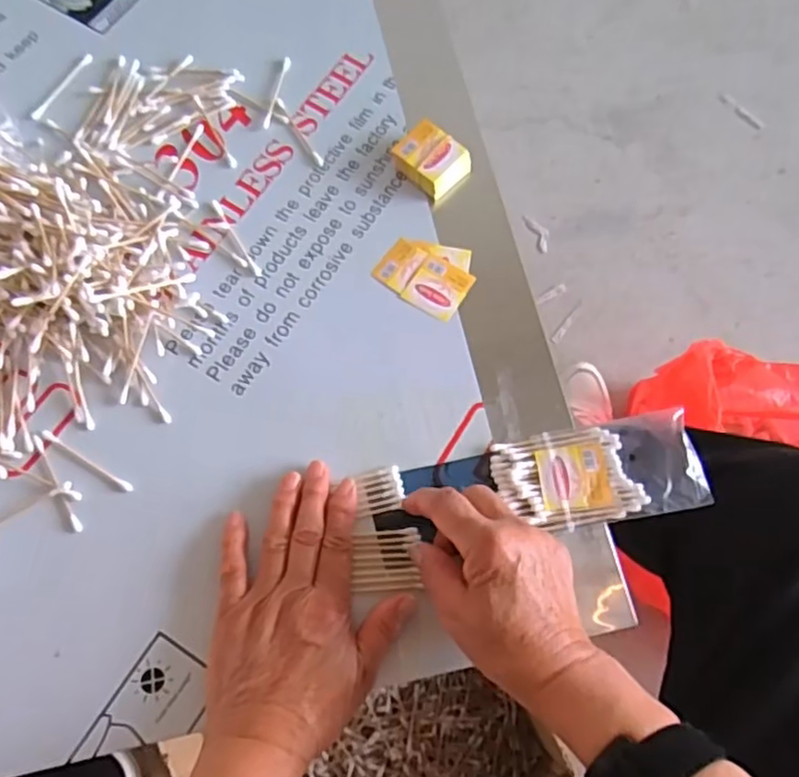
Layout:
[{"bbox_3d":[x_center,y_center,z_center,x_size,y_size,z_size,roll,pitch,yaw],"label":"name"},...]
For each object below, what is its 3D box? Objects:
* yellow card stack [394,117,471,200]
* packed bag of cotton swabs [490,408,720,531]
[{"bbox_3d":[0.025,-0.175,0.509,0.051,0.023,0.041,41,75,13],"label":"yellow card stack"},{"bbox_3d":[0.130,0.056,0.434,0.127,0.017,0.063,-10,71,-4],"label":"packed bag of cotton swabs"}]

